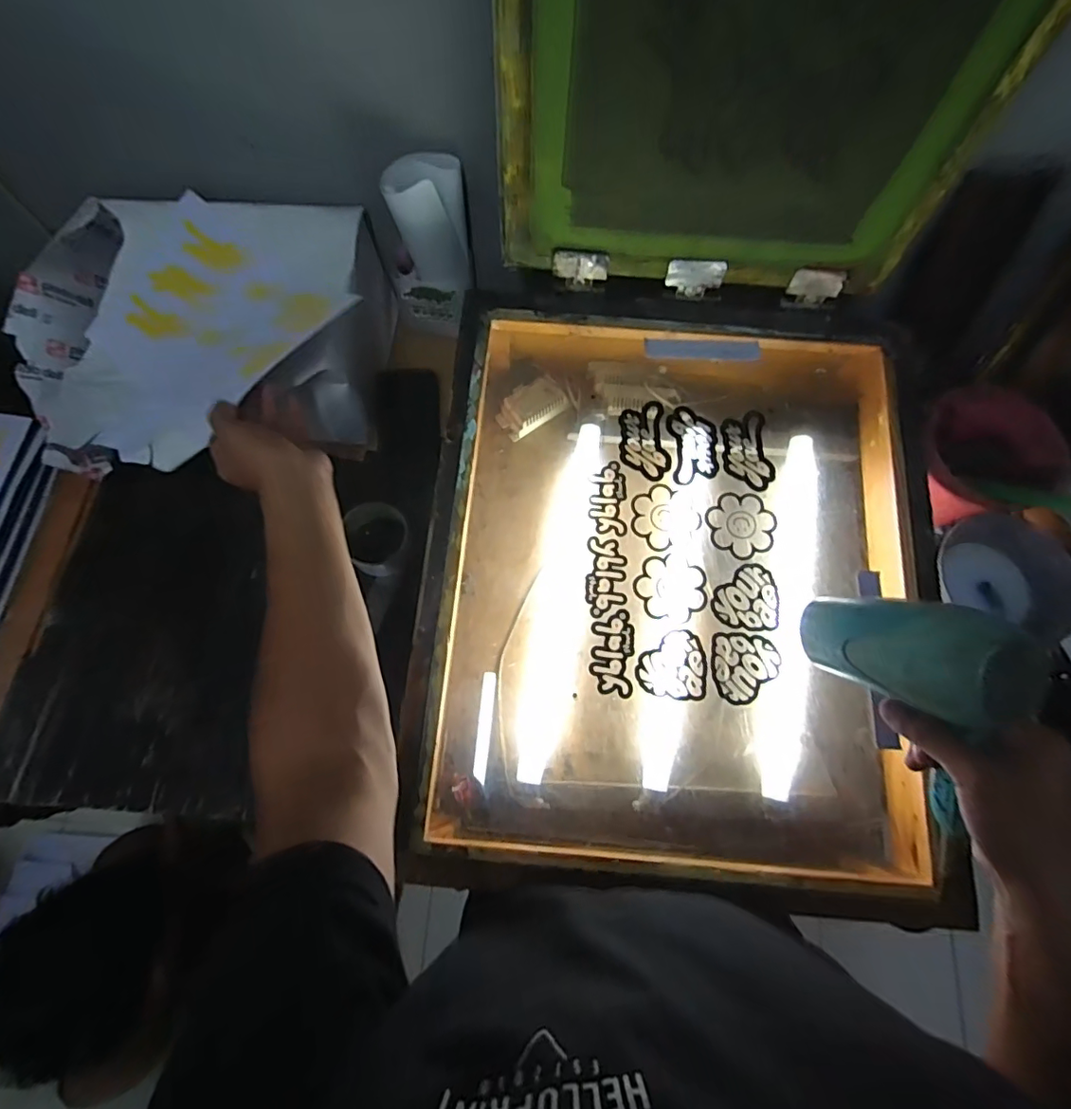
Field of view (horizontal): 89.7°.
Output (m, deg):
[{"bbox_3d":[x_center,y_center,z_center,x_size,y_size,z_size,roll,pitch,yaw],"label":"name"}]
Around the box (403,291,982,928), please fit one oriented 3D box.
[{"bbox_3d":[0.143,0.018,0.595,0.483,0.148,0.588,4,73,1],"label":"box"}]

